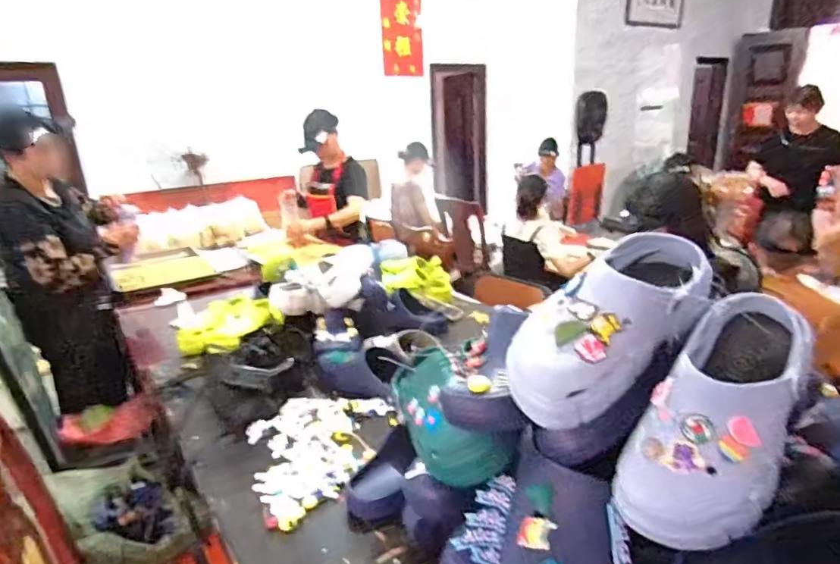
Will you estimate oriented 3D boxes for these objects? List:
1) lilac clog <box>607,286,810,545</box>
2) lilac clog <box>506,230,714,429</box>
[{"bbox_3d":[0.282,0.124,0.478,0.101,0.099,0.255,20,70,48],"label":"lilac clog"},{"bbox_3d":[0.193,0.038,0.534,0.248,0.105,0.107,-40,31,-13],"label":"lilac clog"}]

